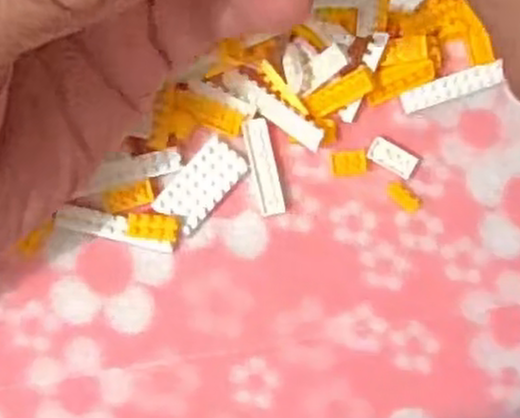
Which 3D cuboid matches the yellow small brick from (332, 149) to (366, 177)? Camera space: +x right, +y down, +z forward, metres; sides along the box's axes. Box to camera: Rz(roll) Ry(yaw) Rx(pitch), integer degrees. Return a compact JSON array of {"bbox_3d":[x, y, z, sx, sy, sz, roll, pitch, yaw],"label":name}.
[{"bbox_3d":[0.030,-0.016,0.263,0.012,0.004,0.008,-6,87,-4],"label":"yellow small brick"}]

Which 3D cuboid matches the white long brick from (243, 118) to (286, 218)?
[{"bbox_3d":[0.001,-0.014,0.261,0.008,0.005,0.032,-13,88,-4],"label":"white long brick"}]

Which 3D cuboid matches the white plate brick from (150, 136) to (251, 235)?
[{"bbox_3d":[-0.019,-0.008,0.257,0.016,0.004,0.031,41,85,0],"label":"white plate brick"}]

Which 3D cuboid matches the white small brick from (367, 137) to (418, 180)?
[{"bbox_3d":[0.045,-0.018,0.264,0.016,0.005,0.009,29,86,-1],"label":"white small brick"}]

